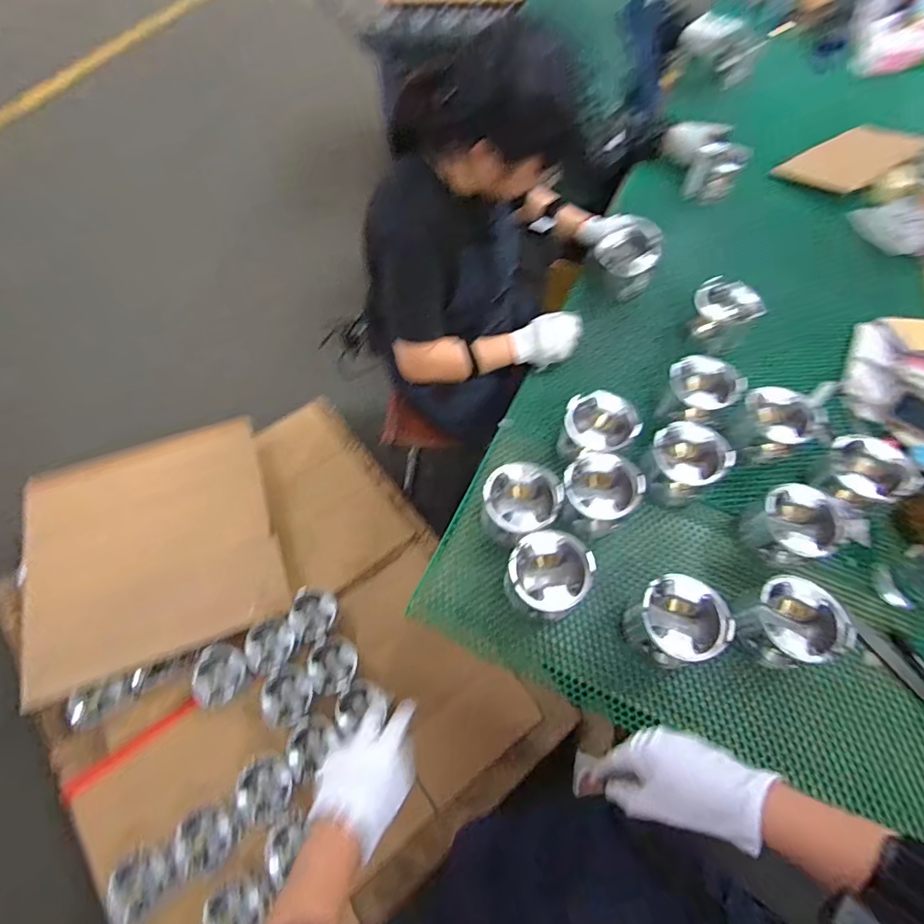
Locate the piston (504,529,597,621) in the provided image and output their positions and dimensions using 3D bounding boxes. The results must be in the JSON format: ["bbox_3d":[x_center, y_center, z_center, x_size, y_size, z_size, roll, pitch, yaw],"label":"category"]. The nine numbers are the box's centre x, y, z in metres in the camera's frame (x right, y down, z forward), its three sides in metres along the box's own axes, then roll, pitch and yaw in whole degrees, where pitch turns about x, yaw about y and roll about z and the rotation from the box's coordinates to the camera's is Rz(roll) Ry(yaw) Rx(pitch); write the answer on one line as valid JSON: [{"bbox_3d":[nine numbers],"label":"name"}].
[{"bbox_3d":[0.118,0.169,0.721,0.109,0.100,0.114,1,61,-2],"label":"piston"}]

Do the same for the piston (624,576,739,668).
[{"bbox_3d":[0.294,0.227,0.696,0.111,0.104,0.109,1,61,-2],"label":"piston"}]

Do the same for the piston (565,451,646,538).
[{"bbox_3d":[0.215,0.050,0.788,0.108,0.099,0.111,35,66,16],"label":"piston"}]

